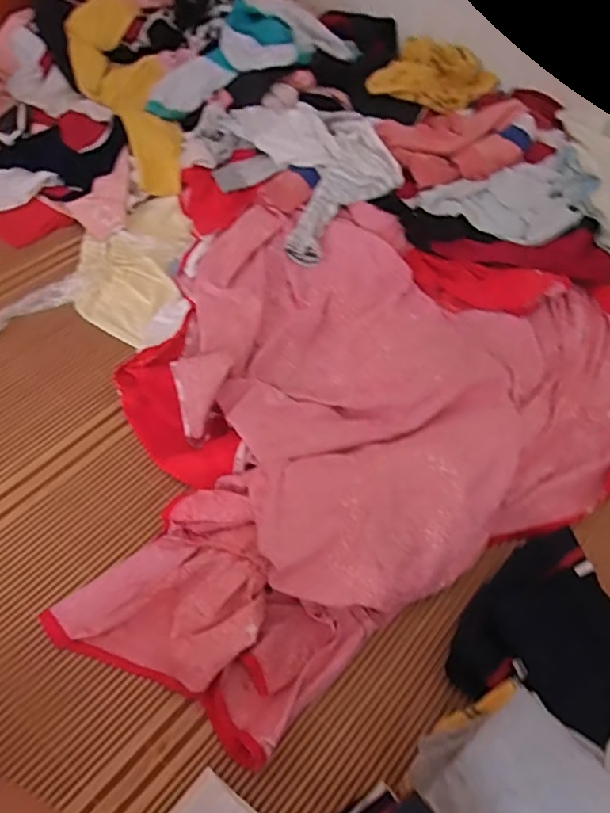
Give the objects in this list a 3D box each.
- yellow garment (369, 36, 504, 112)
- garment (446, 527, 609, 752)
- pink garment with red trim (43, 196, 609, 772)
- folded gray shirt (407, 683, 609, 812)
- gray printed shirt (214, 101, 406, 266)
[{"bbox_3d":[0.319,-0.839,1.496,0.273,0.091,0.256,2,55,-4],"label":"yellow garment"},{"bbox_3d":[0.317,0.280,0.736,0.188,0.086,0.257,33,59,16],"label":"garment"},{"bbox_3d":[0.064,-0.066,0.922,1.066,0.083,0.789,-34,65,-25],"label":"pink garment with red trim"},{"bbox_3d":[0.202,0.364,0.548,0.150,0.077,0.160,-47,63,-2],"label":"folded gray shirt"},{"bbox_3d":[0.018,-0.507,1.187,0.322,0.075,0.409,-25,61,-20],"label":"gray printed shirt"}]

